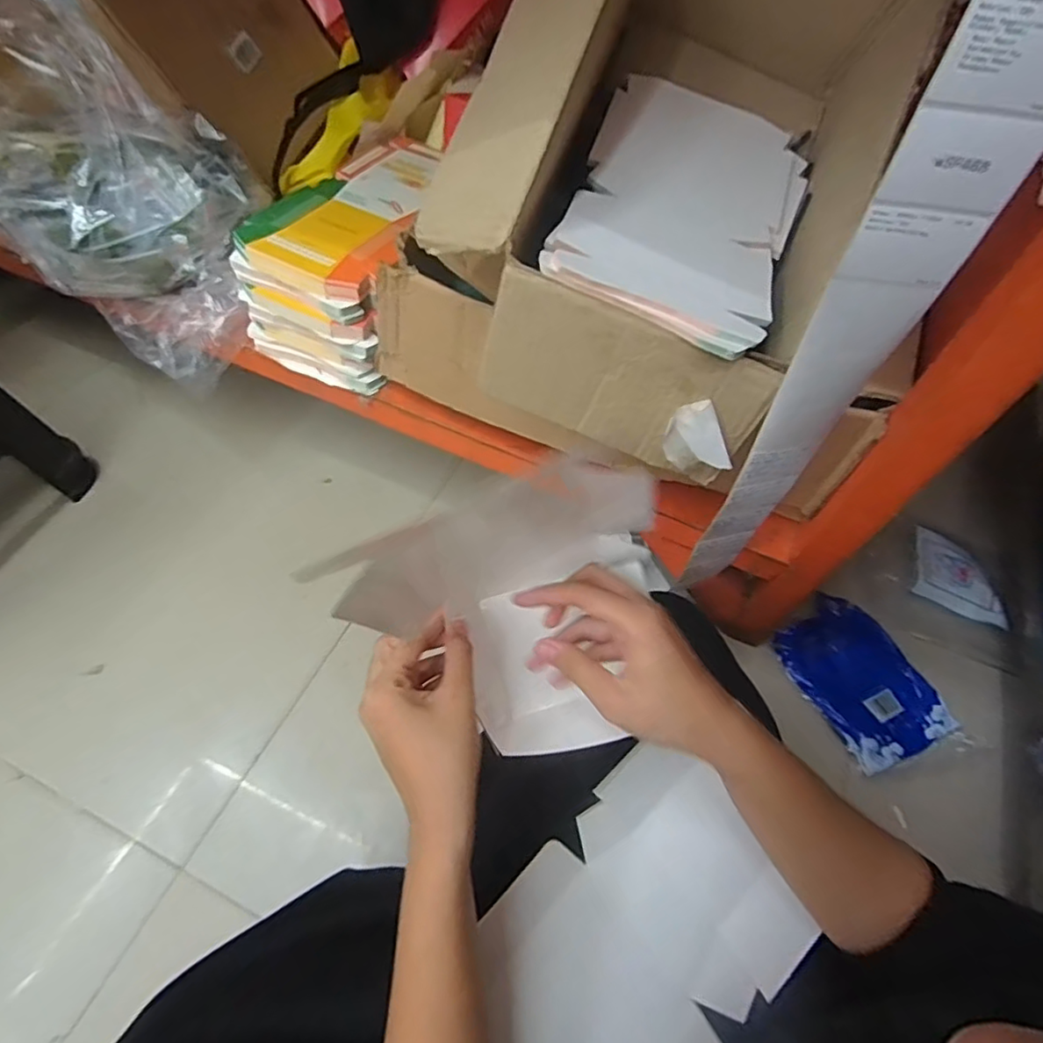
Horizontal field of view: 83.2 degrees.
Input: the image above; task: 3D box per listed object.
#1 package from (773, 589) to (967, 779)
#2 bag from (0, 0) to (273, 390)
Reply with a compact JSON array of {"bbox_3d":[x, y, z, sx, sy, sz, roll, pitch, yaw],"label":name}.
[{"bbox_3d":[0.417,0.193,0.726,0.148,0.019,0.195,-23,62,-18],"label":"package"},{"bbox_3d":[-0.483,-0.399,0.701,0.394,0.263,0.236,26,59,12],"label":"bag"}]

